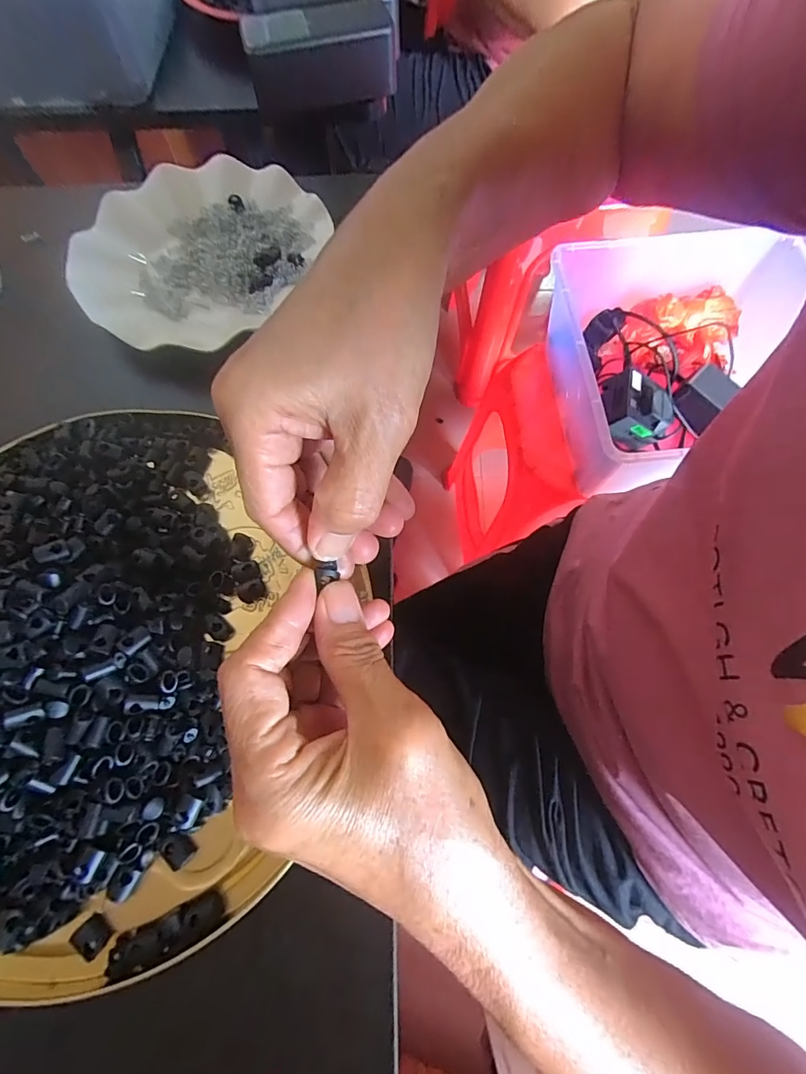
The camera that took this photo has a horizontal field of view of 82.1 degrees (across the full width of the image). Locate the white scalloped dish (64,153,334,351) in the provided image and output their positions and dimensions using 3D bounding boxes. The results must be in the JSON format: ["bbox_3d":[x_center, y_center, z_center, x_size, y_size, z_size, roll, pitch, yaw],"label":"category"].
[{"bbox_3d":[-0.159,-0.221,0.358,0.166,0.021,0.181,0,71,1],"label":"white scalloped dish"}]

